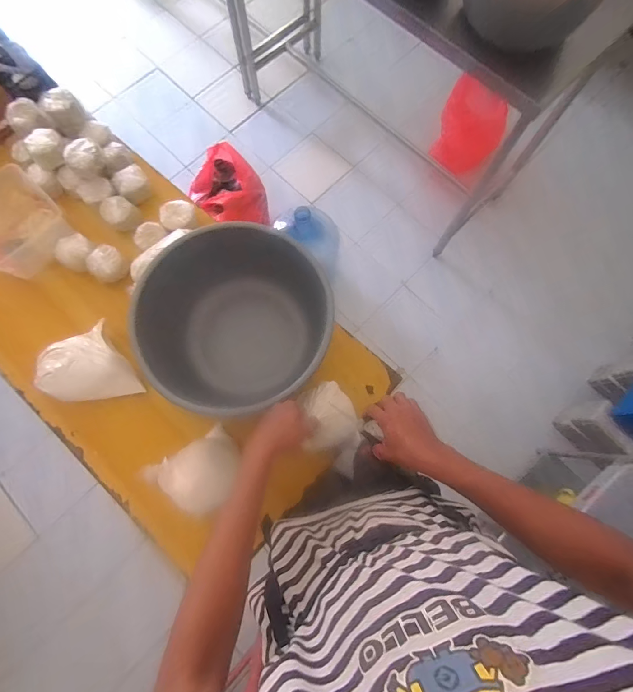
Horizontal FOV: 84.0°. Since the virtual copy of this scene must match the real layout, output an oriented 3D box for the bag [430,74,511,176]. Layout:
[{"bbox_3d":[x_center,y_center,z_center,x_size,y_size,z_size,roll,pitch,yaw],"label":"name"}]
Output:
[{"bbox_3d":[0.622,-0.922,1.504,0.099,0.326,0.290,-33,79,-8],"label":"bag"}]

